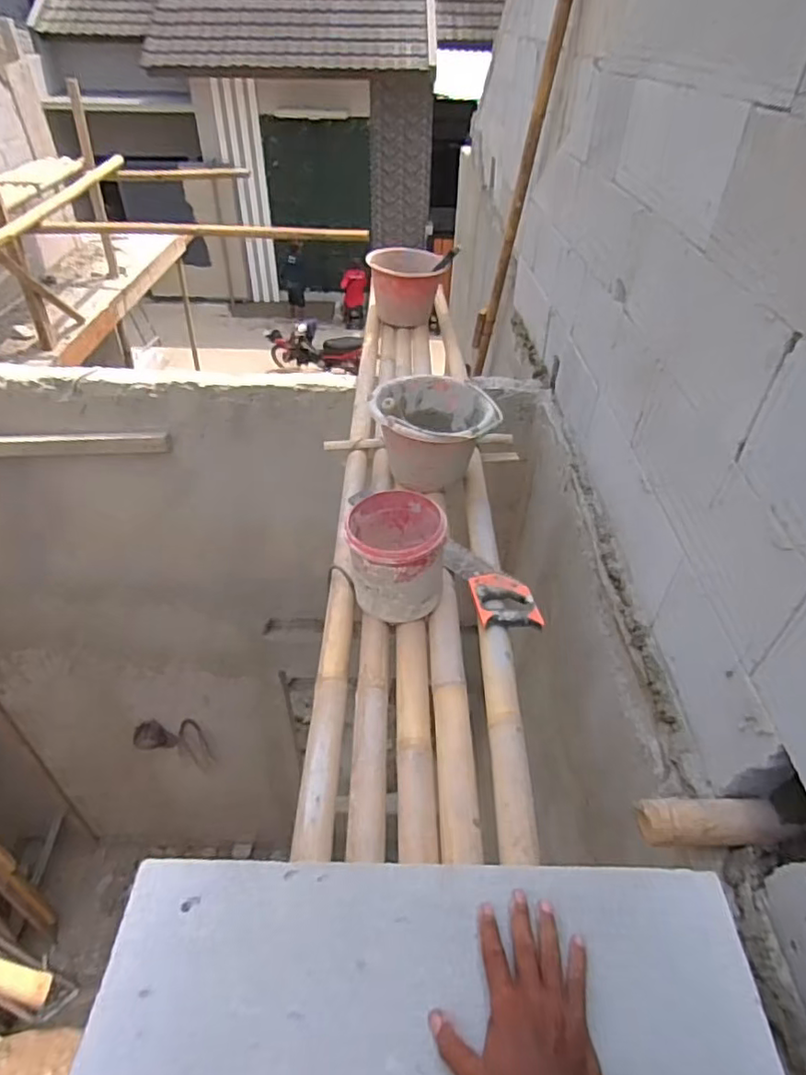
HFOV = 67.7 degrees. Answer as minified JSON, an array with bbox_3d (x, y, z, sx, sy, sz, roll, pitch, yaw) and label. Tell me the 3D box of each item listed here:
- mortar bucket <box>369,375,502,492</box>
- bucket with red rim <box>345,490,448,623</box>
[{"bbox_3d":[0.067,-0.245,1.486,0.282,0.215,0.285,1,41,-1],"label":"mortar bucket"},{"bbox_3d":[-0.012,0.045,1.188,0.182,0.198,0.182,1,41,-1],"label":"bucket with red rim"}]

